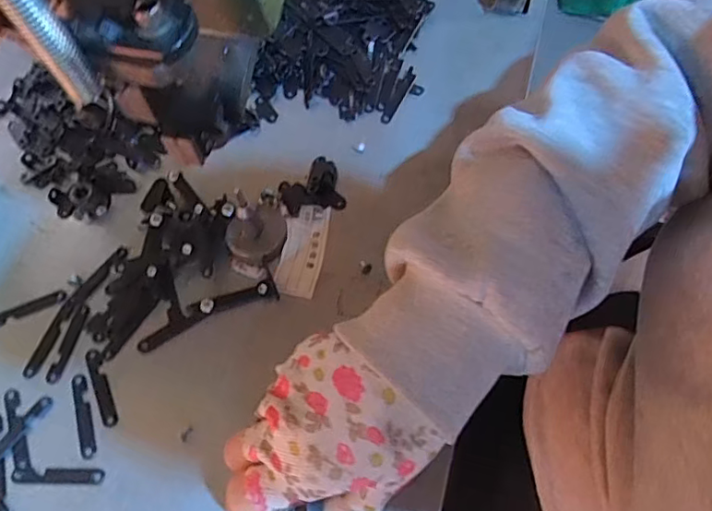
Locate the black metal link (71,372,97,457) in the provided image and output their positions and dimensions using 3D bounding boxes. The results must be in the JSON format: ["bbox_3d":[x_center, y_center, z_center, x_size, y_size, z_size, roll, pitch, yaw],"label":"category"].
[{"bbox_3d":[-0.160,0.093,0.331,0.009,0.004,0.051,-20,63,-7],"label":"black metal link"}]

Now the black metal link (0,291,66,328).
[{"bbox_3d":[-0.218,0.035,0.373,0.052,0.004,0.010,-22,63,-8],"label":"black metal link"}]

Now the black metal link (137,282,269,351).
[{"bbox_3d":[-0.097,0.036,0.358,0.086,0.006,0.015,-25,64,-9],"label":"black metal link"}]

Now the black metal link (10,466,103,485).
[{"bbox_3d":[-0.167,0.122,0.315,0.051,0.004,0.009,0,62,4],"label":"black metal link"}]

